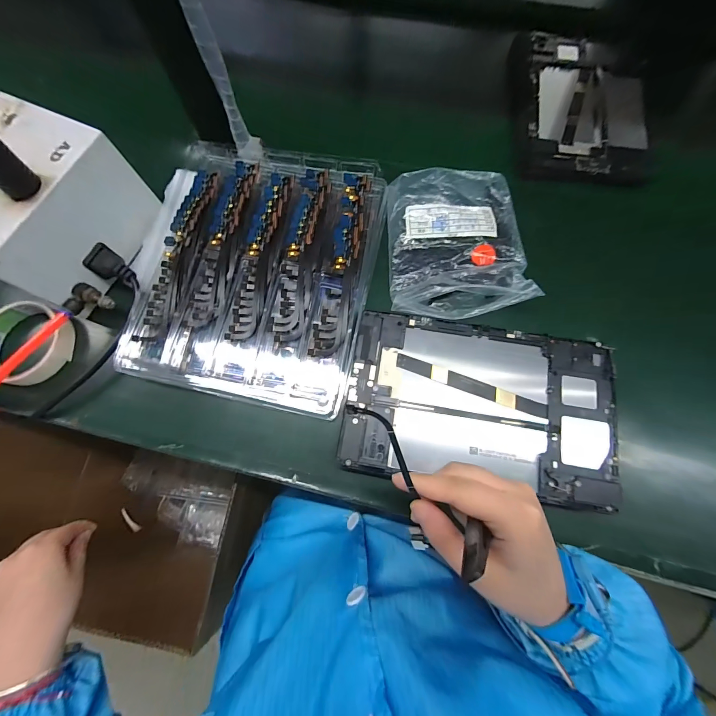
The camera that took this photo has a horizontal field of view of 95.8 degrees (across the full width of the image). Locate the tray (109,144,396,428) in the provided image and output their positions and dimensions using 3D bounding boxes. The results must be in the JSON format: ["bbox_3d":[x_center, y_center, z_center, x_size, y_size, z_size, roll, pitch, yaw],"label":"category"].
[{"bbox_3d":[-0.112,-0.098,0.338,0.249,0.025,0.271,12,75,3],"label":"tray"}]

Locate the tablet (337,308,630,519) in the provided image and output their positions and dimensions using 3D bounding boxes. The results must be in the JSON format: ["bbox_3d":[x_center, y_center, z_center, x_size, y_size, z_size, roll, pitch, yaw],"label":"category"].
[{"bbox_3d":[0.109,0.040,0.292,0.235,0.010,0.146,8,75,2],"label":"tablet"}]

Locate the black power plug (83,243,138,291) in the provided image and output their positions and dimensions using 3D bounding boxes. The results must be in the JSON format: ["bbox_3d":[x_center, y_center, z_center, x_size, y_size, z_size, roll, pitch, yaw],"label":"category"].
[{"bbox_3d":[-0.243,-0.090,0.325,0.055,0.015,0.028,28,76,10],"label":"black power plug"}]

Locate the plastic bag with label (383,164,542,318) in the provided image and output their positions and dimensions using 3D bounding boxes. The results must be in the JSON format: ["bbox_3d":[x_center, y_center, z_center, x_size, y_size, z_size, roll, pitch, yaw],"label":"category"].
[{"bbox_3d":[0.104,-0.126,0.345,0.139,0.030,0.167,-1,73,1],"label":"plastic bag with label"}]

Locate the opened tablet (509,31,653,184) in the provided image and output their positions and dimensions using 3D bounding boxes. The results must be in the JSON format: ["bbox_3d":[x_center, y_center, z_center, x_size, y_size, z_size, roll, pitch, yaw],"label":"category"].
[{"bbox_3d":[0.278,-0.318,0.410,0.157,0.018,0.231,7,74,4],"label":"opened tablet"}]

